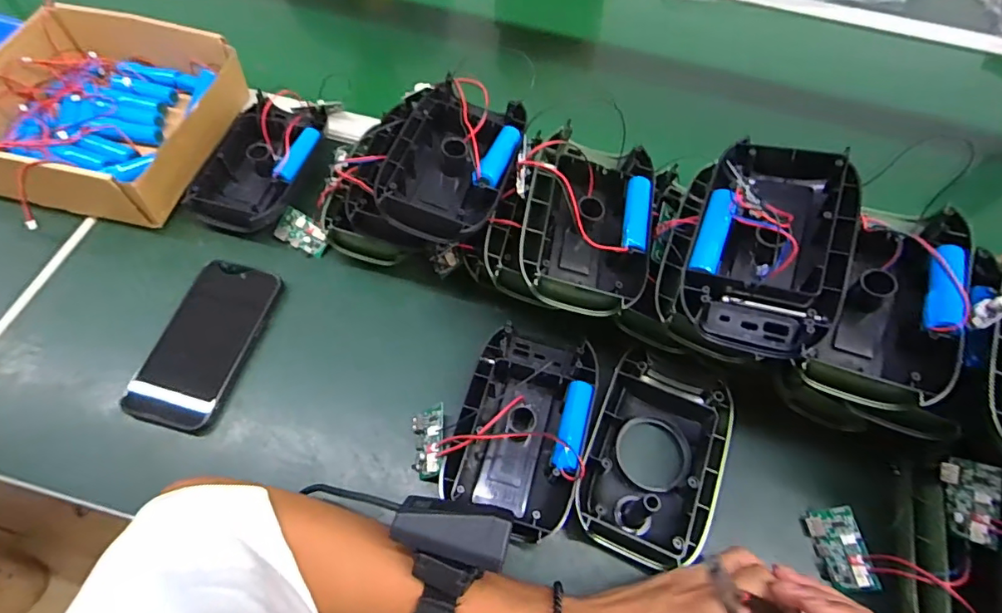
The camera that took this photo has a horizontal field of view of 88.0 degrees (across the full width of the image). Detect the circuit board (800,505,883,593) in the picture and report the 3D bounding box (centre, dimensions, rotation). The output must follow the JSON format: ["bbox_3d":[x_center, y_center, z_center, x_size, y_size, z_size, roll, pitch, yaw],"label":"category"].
[{"bbox_3d":[0.249,0.179,0.382,0.004,0.035,0.055,22,50,-38],"label":"circuit board"}]

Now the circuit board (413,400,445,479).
[{"bbox_3d":[-0.057,0.106,0.405,0.007,0.034,0.055,27,46,-40],"label":"circuit board"}]

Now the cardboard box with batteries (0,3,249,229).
[{"bbox_3d":[-0.401,-0.192,0.525,0.227,0.073,0.226,14,60,4],"label":"cardboard box with batteries"}]

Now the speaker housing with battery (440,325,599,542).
[{"bbox_3d":[0.016,0.093,0.407,0.099,0.045,0.156,15,61,5],"label":"speaker housing with battery"}]

